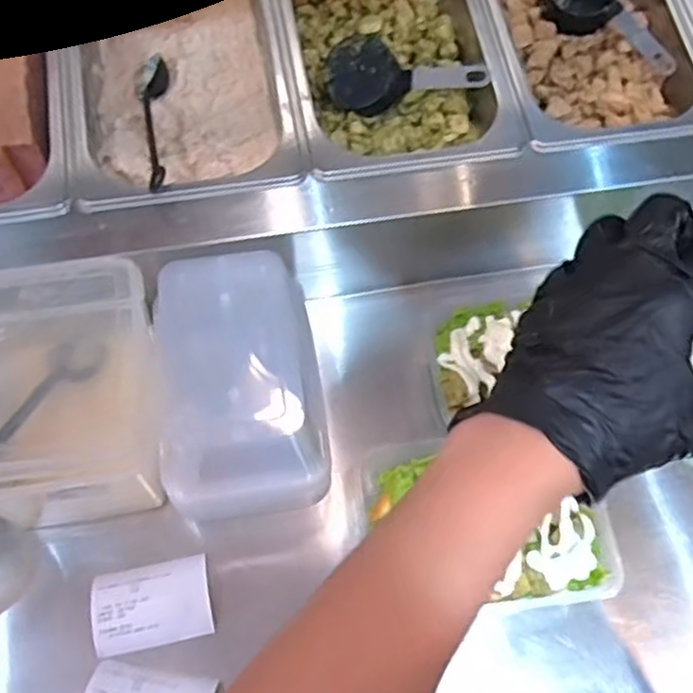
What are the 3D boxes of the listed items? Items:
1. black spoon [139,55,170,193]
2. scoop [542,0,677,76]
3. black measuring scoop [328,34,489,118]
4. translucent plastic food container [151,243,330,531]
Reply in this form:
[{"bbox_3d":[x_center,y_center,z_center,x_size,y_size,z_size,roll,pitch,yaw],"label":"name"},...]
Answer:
[{"bbox_3d":[-0.159,-0.188,0.583,0.028,0.022,0.195,-9,46,-6],"label":"black spoon"},{"bbox_3d":[0.219,-0.282,0.610,0.060,0.029,0.139,-24,66,-14],"label":"scoop"},{"bbox_3d":[0.048,-0.229,0.589,0.124,0.031,0.057,-7,63,-5],"label":"black measuring scoop"},{"bbox_3d":[-0.072,0.028,0.499,0.108,0.078,0.168,-5,63,-4],"label":"translucent plastic food container"}]

